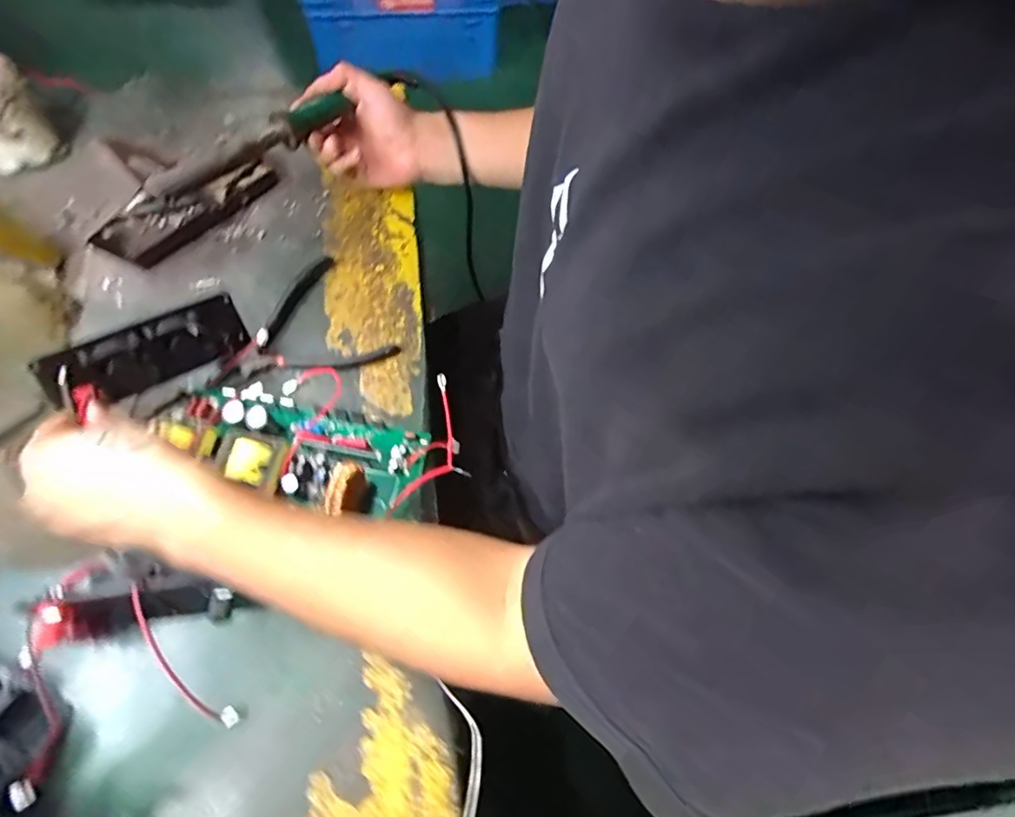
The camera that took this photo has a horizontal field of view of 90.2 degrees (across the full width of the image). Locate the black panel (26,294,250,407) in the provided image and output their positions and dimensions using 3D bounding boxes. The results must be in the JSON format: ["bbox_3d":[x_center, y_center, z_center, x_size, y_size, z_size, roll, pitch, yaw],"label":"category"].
[{"bbox_3d":[-0.271,-0.044,0.386,0.138,0.047,0.030,-33,72,-36],"label":"black panel"}]

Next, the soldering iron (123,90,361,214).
[{"bbox_3d":[-0.221,-0.216,0.426,0.024,0.024,0.200,42,66,13],"label":"soldering iron"}]

